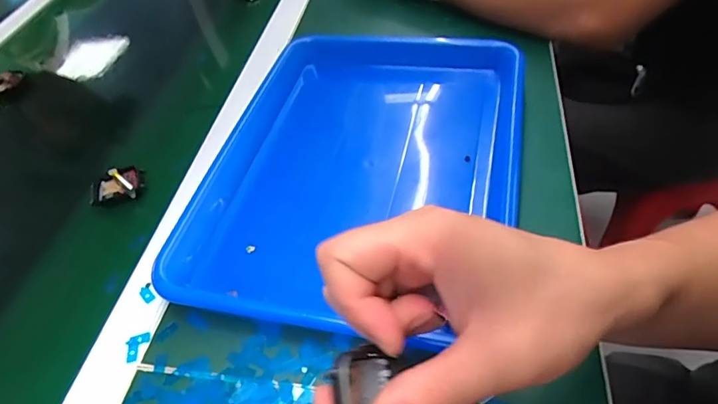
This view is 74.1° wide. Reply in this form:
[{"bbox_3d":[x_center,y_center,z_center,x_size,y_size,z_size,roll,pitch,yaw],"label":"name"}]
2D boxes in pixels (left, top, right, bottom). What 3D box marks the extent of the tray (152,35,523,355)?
[{"bbox_3d":[0.008,-0.038,0.415,0.236,0.053,0.333,7,51,14],"label":"tray"}]

